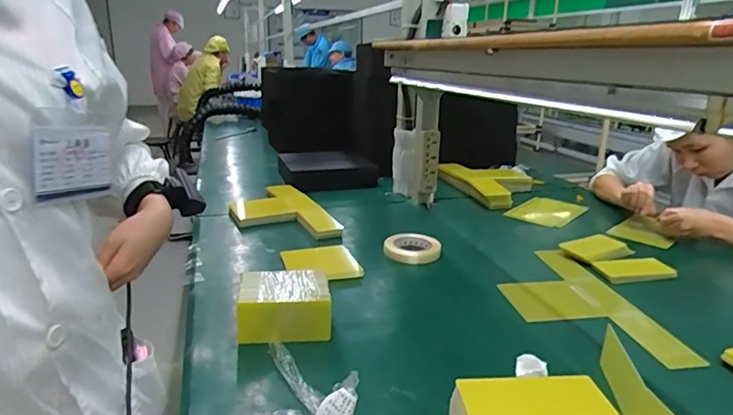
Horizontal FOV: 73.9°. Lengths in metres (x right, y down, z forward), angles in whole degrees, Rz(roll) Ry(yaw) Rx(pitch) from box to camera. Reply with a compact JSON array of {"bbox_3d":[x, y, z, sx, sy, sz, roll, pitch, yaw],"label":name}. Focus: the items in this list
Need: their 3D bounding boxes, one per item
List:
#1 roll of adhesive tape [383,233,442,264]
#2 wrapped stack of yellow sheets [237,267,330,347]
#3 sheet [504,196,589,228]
[{"bbox_3d":[0.101,0.089,1.084,0.112,0.029,0.100,-9,20,-29],"label":"roll of adhesive tape"},{"bbox_3d":[-0.133,0.161,0.782,0.139,0.086,0.101,-2,18,-10],"label":"wrapped stack of yellow sheets"},{"bbox_3d":[0.528,0.009,1.413,0.151,0.011,0.260,15,22,37],"label":"sheet"}]

